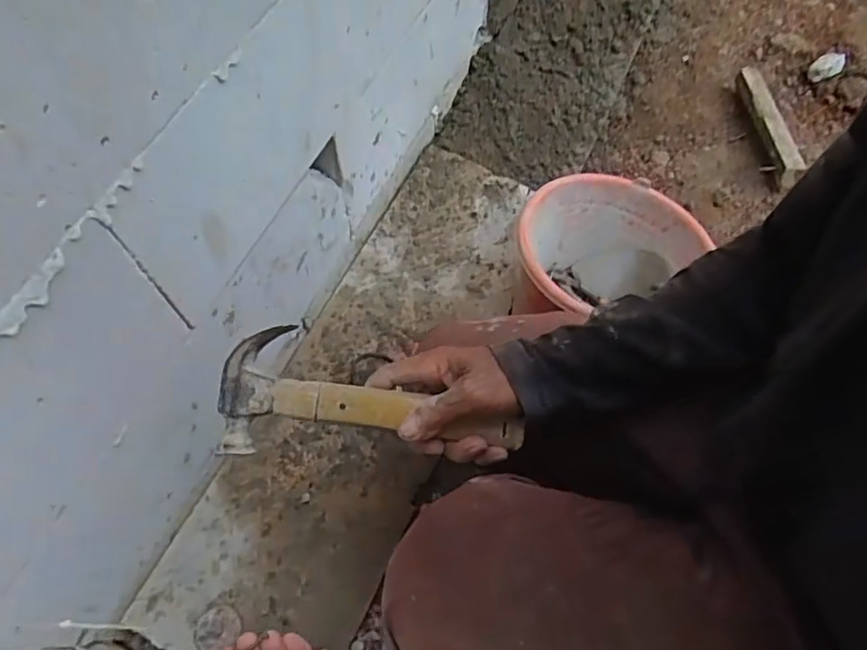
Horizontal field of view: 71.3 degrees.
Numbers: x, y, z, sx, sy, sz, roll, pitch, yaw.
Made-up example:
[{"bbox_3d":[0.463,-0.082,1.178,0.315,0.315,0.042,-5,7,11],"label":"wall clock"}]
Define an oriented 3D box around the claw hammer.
[{"bbox_3d":[-0.051,0.063,0.499,0.244,0.040,0.098,6,63,1],"label":"claw hammer"}]

